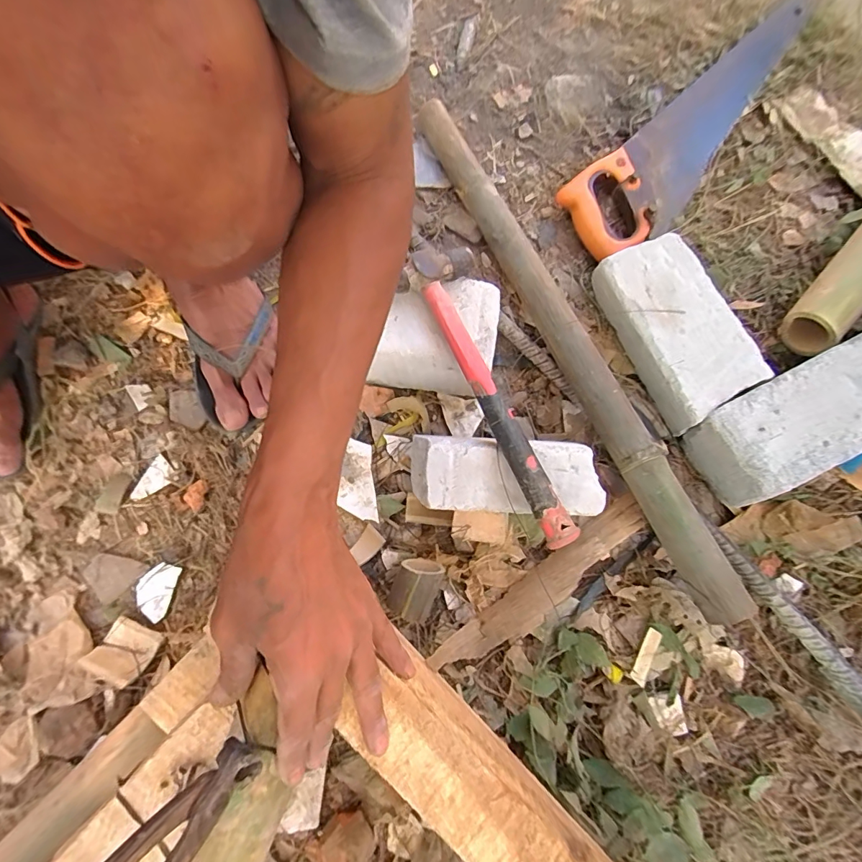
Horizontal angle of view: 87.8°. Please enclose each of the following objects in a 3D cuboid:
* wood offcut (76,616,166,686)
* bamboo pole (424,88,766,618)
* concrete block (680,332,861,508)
[{"bbox_3d":[-0.318,0.227,0.461,0.055,0.010,0.052,25,55,6],"label":"wood offcut"},{"bbox_3d":[0.155,-0.105,0.504,0.048,0.043,0.638,-23,77,-8],"label":"bamboo pole"},{"bbox_3d":[0.411,-0.032,0.458,0.275,0.082,0.101,-31,77,5],"label":"concrete block"}]

